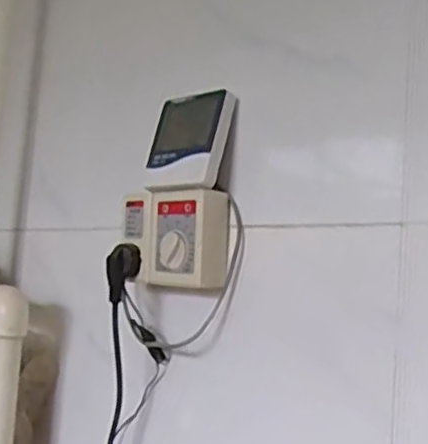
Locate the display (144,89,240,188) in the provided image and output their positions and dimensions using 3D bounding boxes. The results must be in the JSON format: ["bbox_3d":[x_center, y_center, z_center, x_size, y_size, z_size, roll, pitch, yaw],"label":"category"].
[{"bbox_3d":[-0.027,-0.077,0.661,0.090,0.100,0.023,-1,-22,41],"label":"display"}]

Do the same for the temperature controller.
[{"bbox_3d":[-0.038,0.017,0.661,0.045,0.090,0.116,9,-6,-44],"label":"temperature controller"}]

